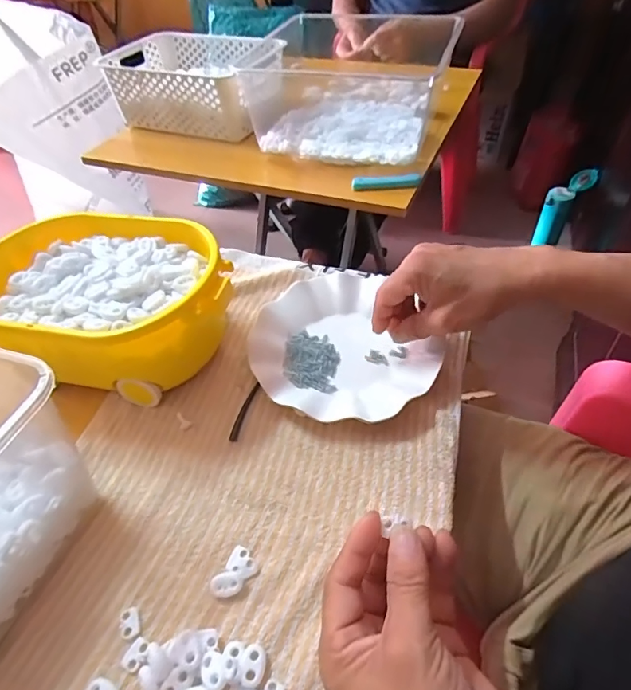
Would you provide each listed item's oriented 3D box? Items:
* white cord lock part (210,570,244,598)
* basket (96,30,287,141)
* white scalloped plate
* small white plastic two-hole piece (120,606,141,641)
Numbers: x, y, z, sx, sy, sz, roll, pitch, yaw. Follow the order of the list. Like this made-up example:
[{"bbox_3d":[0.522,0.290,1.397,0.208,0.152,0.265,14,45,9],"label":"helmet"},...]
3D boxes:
[{"bbox_3d":[-0.062,0.167,0.321,0.022,0.009,0.015,-3,47,2],"label":"white cord lock part"},{"bbox_3d":[-0.213,-0.482,0.848,0.325,0.094,0.195,19,52,21],"label":"basket"},{"bbox_3d":[0.020,0.002,0.445,0.157,0.022,0.180,-23,50,-16],"label":"white scalloped plate"},{"bbox_3d":[-0.125,0.187,0.311,0.012,0.004,0.019,-21,49,-14],"label":"small white plastic two-hole piece"}]

